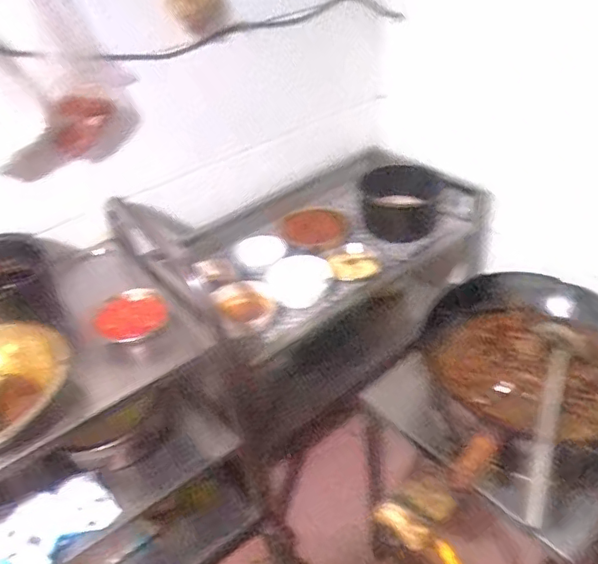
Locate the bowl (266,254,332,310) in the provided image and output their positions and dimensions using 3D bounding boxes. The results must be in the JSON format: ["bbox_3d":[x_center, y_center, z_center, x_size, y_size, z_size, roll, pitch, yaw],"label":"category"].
[{"bbox_3d":[0.001,-0.002,1.315,0.128,0.063,0.136,-4,38,3],"label":"bowl"}]

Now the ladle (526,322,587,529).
[{"bbox_3d":[0.391,0.217,0.878,0.075,0.057,0.391,11,41,22],"label":"ladle"}]

